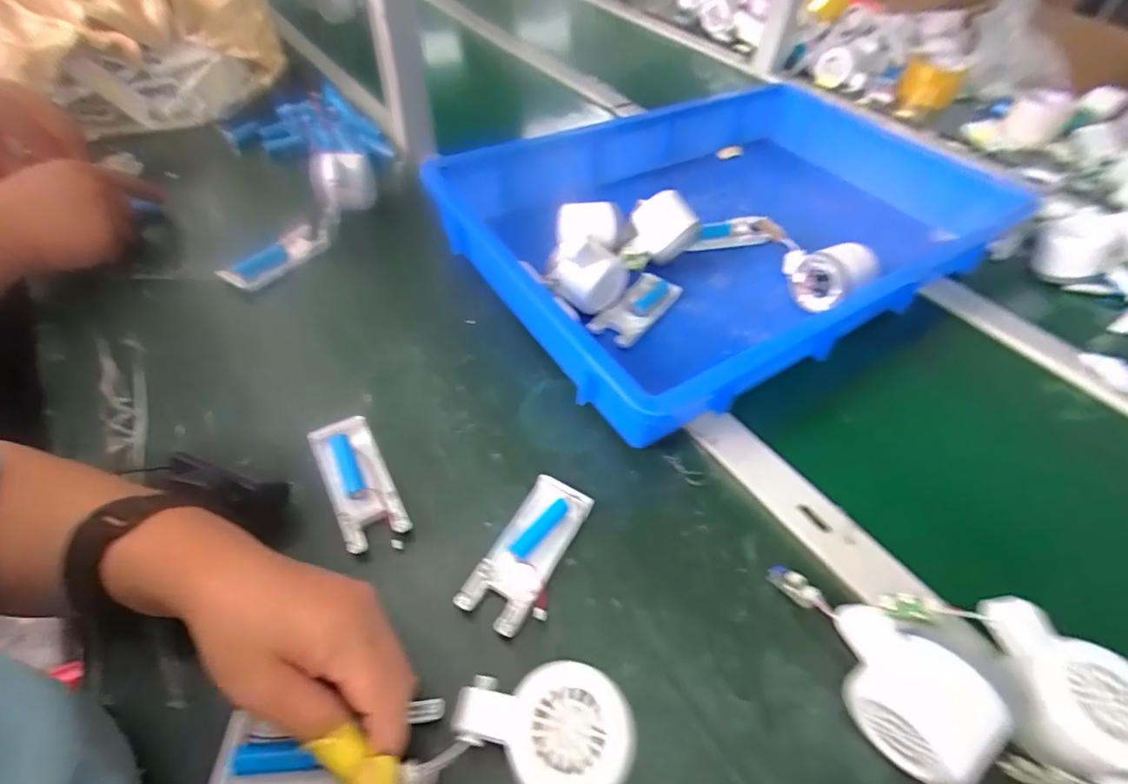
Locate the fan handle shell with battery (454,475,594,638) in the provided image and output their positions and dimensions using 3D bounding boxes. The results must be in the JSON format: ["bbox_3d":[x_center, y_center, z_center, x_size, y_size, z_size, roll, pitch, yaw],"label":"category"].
[{"bbox_3d":[-0.021,0.106,0.342,0.050,0.013,0.103,26,53,17],"label":"fan handle shell with battery"}]

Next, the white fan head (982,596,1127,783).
[{"bbox_3d":[0.273,0.159,0.286,0.057,0.047,0.086,1,50,-3],"label":"white fan head"}]

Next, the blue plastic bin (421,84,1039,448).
[{"bbox_3d":[0.178,-0.182,0.544,0.518,0.094,0.364,-24,56,-21],"label":"blue plastic bin"}]

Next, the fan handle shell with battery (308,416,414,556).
[{"bbox_3d":[-0.148,0.063,0.371,0.041,0.012,0.105,-23,55,-21],"label":"fan handle shell with battery"}]

